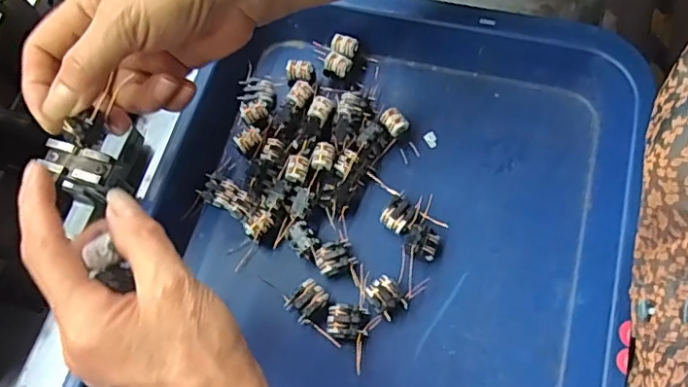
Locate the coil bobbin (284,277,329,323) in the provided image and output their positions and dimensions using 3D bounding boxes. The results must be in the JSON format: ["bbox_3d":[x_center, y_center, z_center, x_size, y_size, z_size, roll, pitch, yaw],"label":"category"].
[{"bbox_3d":[-0.023,0.067,0.346,0.024,0.014,0.018,-43,71,-9],"label":"coil bobbin"}]

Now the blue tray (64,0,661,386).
[{"bbox_3d":[0.010,0.049,0.338,0.292,0.061,0.374,13,72,11],"label":"blue tray"}]

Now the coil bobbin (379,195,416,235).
[{"bbox_3d":[0.036,0.014,0.359,0.020,0.013,0.022,37,78,17],"label":"coil bobbin"}]

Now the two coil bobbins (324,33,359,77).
[{"bbox_3d":[-0.002,-0.098,0.402,0.019,0.015,0.032,14,72,11],"label":"two coil bobbins"}]

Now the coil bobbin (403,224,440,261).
[{"bbox_3d":[0.048,0.030,0.349,0.021,0.015,0.020,14,72,11],"label":"coil bobbin"}]

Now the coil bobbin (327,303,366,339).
[{"bbox_3d":[0.001,0.078,0.338,0.022,0.012,0.019,1,70,7],"label":"coil bobbin"}]

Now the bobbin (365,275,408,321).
[{"bbox_3d":[0.025,0.064,0.341,0.019,0.011,0.024,-36,70,-7],"label":"bobbin"}]

